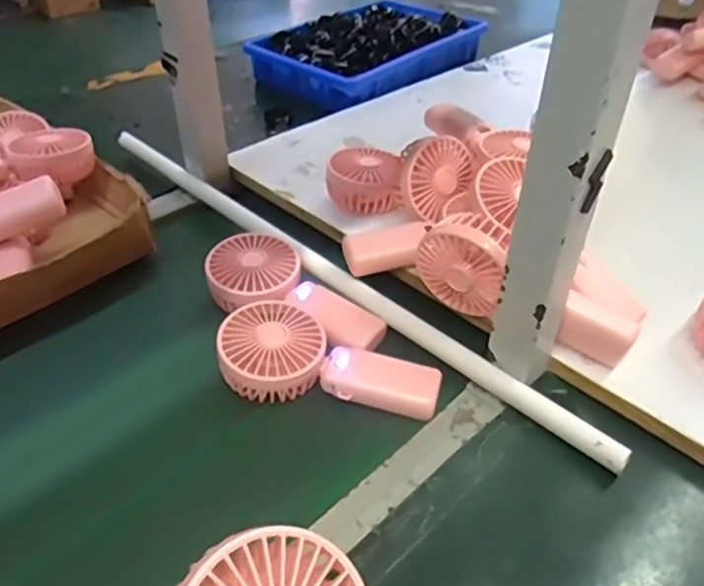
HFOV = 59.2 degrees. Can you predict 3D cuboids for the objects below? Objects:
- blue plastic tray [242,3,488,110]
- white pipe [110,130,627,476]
[{"bbox_3d":[0.034,-0.395,0.995,0.350,0.053,0.225,-32,50,-33],"label":"blue plastic tray"},{"bbox_3d":[-0.047,-0.046,0.619,0.689,0.023,0.020,34,49,32],"label":"white pipe"}]

